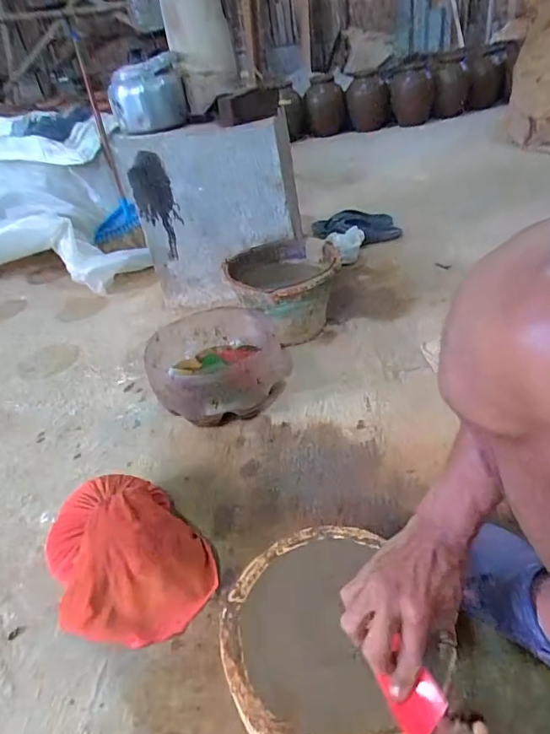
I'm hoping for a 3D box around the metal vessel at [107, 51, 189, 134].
[{"bbox_3d":[-0.282,-0.603,1.054,0.162,0.134,0.128,-9,35,-1],"label":"metal vessel"}]

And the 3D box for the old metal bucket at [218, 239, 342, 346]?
[{"bbox_3d":[0.017,-0.162,1.053,0.232,0.174,0.241,-5,35,4],"label":"old metal bucket"}]

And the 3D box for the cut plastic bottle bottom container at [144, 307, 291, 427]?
[{"bbox_3d":[-0.111,-0.003,0.902,0.246,0.122,0.227,-13,35,-4],"label":"cut plastic bottle bottom container"}]

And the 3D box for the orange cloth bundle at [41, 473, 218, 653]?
[{"bbox_3d":[-0.200,0.229,0.613,0.173,0.105,0.229,-28,39,-26],"label":"orange cloth bundle"}]

